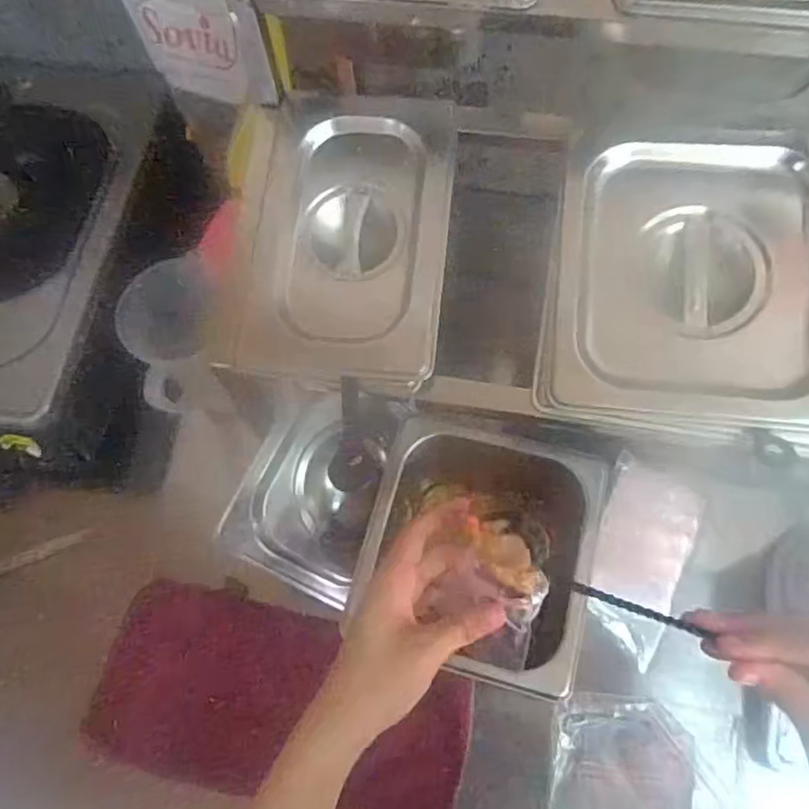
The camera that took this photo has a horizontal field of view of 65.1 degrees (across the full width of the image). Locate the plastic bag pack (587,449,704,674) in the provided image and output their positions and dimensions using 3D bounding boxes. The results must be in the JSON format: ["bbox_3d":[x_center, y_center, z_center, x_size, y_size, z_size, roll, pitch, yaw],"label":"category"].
[{"bbox_3d":[0.191,0.122,0.518,0.072,0.021,0.153,22,70,11],"label":"plastic bag pack"}]

